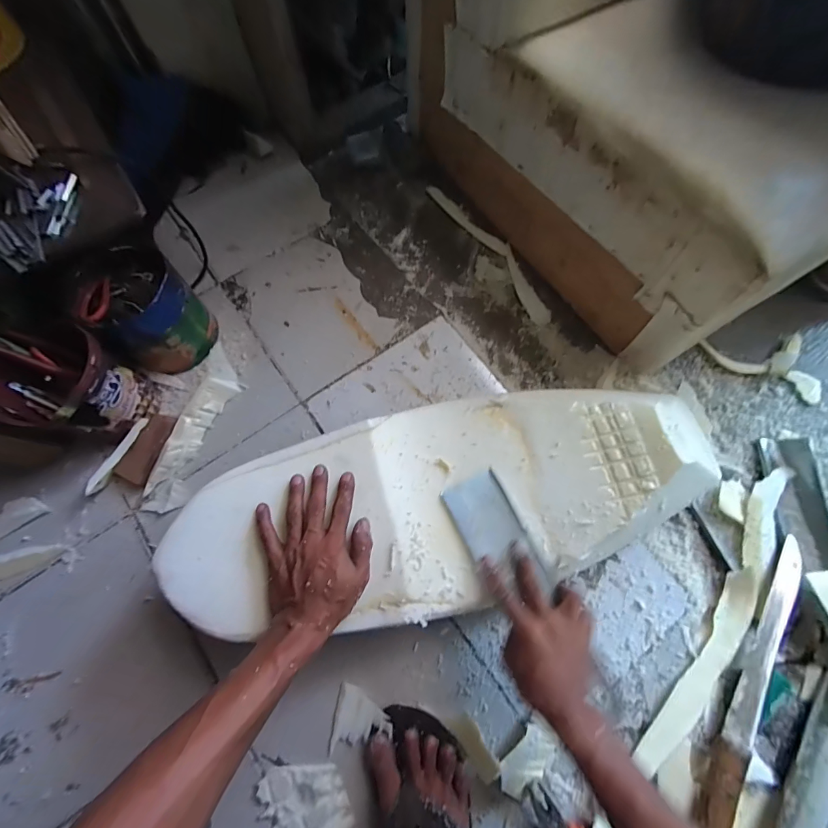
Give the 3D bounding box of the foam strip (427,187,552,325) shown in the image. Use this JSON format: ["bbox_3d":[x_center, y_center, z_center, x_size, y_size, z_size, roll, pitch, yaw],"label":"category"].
[{"bbox_3d":[0.152,-0.325,0.777,0.053,0.008,0.377,-30,74,-10],"label":"foam strip"}]

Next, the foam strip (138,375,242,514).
[{"bbox_3d":[-0.354,0.040,0.629,0.058,0.037,0.240,17,72,6],"label":"foam strip"}]

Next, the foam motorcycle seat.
[{"bbox_3d":[0.044,0.103,0.486,0.642,0.078,0.248,-11,71,-5],"label":"foam motorcycle seat"}]

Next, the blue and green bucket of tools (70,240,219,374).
[{"bbox_3d":[-0.421,-0.163,0.634,0.145,0.160,0.136,0,71,0],"label":"blue and green bucket of tools"}]

